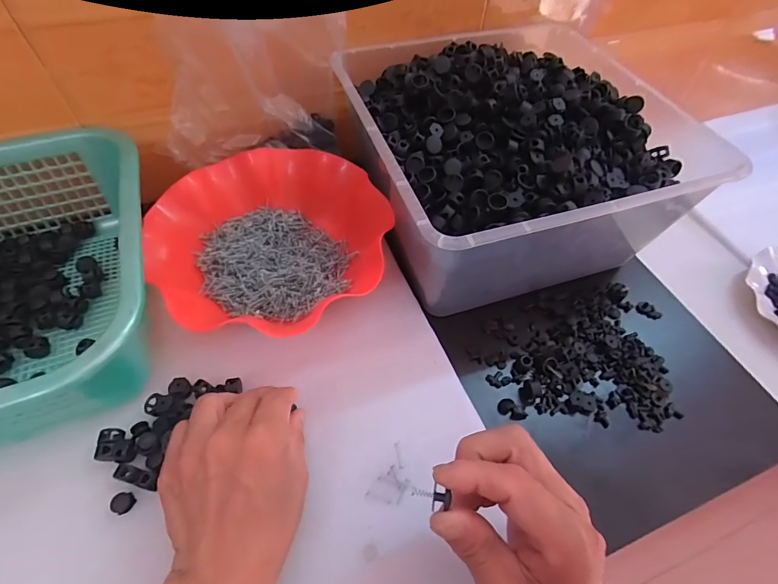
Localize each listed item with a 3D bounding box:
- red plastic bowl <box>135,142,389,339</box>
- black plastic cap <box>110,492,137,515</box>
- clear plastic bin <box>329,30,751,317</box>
[{"bbox_3d":[-0.114,-0.057,0.400,0.211,0.058,0.205,1,55,-2],"label":"red plastic bowl"},{"bbox_3d":[-0.192,0.152,0.289,0.012,0.009,0.014,24,57,14],"label":"black plastic cap"},{"bbox_3d":[0.114,-0.145,0.430,0.287,0.139,0.300,-14,57,-13],"label":"clear plastic bin"}]

